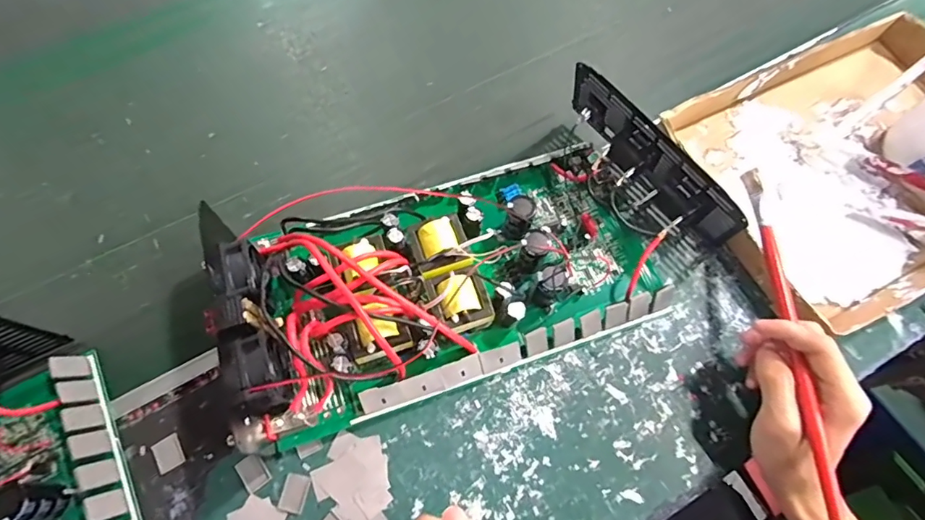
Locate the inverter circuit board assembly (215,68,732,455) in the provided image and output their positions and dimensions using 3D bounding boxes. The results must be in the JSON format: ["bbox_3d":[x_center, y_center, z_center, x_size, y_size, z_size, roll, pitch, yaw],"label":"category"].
[{"bbox_3d":[0.013,-0.010,0.394,0.413,0.078,0.196,-23,68,-9],"label":"inverter circuit board assembly"}]

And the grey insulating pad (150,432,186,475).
[{"bbox_3d":[-0.224,0.147,0.366,0.020,0.004,0.024,-32,70,-12],"label":"grey insulating pad"}]

